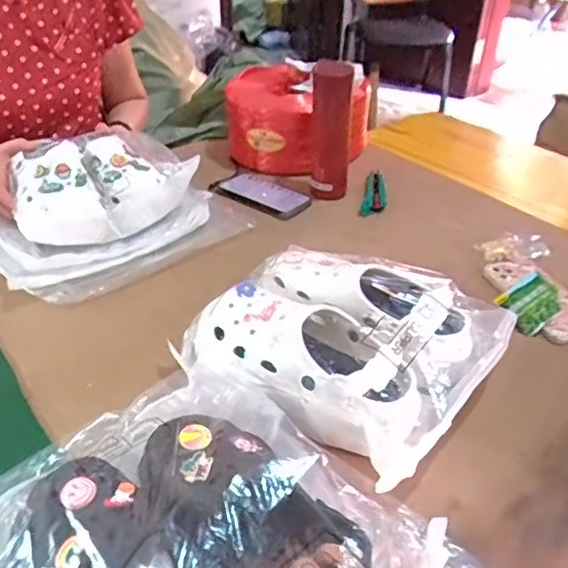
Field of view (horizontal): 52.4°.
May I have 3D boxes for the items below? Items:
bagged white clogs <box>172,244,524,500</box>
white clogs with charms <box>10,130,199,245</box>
[{"bbox_3d":[0.069,0.051,0.656,0.305,0.093,0.276,25,43,28],"label":"bagged white clogs"},{"bbox_3d":[-0.291,-0.162,0.911,0.266,0.089,0.194,-20,42,-26],"label":"white clogs with charms"}]

